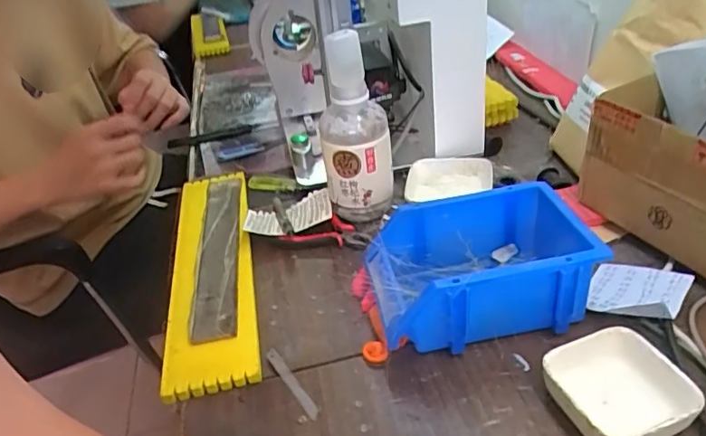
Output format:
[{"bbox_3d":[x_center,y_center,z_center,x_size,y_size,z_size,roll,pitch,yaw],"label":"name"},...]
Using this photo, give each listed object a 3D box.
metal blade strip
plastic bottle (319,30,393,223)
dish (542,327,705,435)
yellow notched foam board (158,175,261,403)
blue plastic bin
[{"bbox_3d":[-0.050,0.133,0.442,0.009,0.004,0.079,-25,38,-24],"label":"metal blade strip"},{"bbox_3d":[0.001,-0.099,0.603,0.076,0.200,0.081,-6,34,1],"label":"plastic bottle"},{"bbox_3d":[0.190,0.126,0.392,0.086,0.032,0.085,-15,35,-12],"label":"dish"},{"bbox_3d":[-0.152,0.048,0.583,0.081,0.028,0.340,-11,34,-6],"label":"yellow notched foam board"},{"bbox_3d":[0.115,0.043,0.483,0.197,0.083,0.128,-10,34,-4],"label":"blue plastic bin"}]

